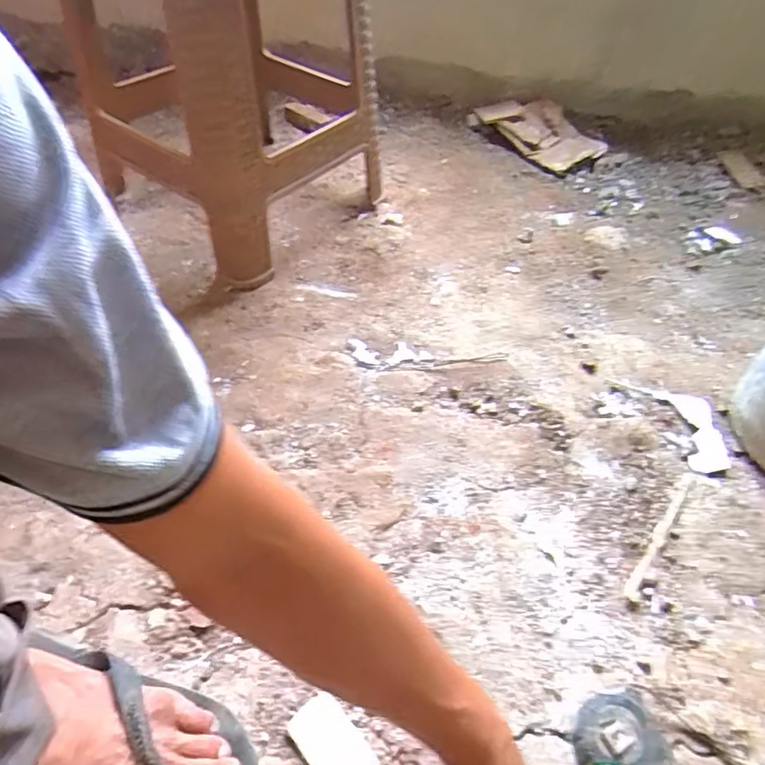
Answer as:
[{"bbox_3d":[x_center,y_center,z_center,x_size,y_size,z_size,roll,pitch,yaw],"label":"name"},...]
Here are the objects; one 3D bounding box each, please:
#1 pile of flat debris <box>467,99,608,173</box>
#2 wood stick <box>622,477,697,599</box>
[{"bbox_3d":[0.364,-0.591,1.275,0.189,0.066,0.298,-32,59,-30],"label":"pile of flat debris"},{"bbox_3d":[0.322,0.172,0.631,0.013,0.010,0.194,33,53,21],"label":"wood stick"}]

